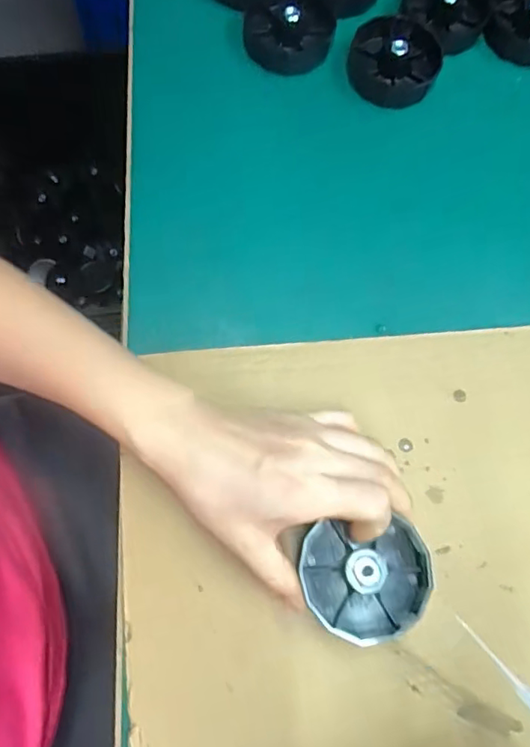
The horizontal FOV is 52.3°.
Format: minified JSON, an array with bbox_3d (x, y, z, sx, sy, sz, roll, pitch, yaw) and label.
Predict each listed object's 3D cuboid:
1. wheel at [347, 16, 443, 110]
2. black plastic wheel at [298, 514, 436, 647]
[{"bbox_3d":[0.098,-0.236,0.408,0.067,0.027,0.061,1,73,-3],"label":"wheel"},{"bbox_3d":[0.055,0.111,0.290,0.067,0.027,0.061,0,74,0],"label":"black plastic wheel"}]

